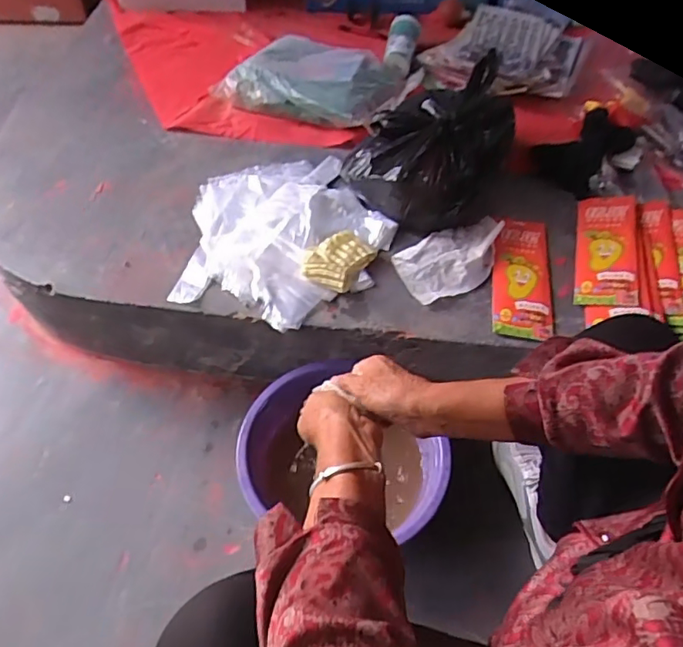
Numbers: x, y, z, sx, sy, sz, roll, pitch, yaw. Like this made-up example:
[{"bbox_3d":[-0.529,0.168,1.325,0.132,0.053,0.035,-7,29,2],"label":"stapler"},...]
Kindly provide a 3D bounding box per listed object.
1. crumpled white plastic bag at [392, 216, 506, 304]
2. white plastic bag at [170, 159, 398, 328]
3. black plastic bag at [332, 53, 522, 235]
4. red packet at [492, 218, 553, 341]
[{"bbox_3d":[0.184,-0.109,0.886,0.191,0.015,0.117,-18,57,-15],"label":"crumpled white plastic bag"},{"bbox_3d":[-0.083,-0.157,0.896,0.331,0.046,0.380,2,49,-1],"label":"white plastic bag"},{"bbox_3d":[0.168,-0.327,0.926,0.222,0.178,0.310,30,58,18],"label":"black plastic bag"},{"bbox_3d":[0.288,-0.078,0.879,0.093,0.015,0.245,12,52,1],"label":"red packet"}]

